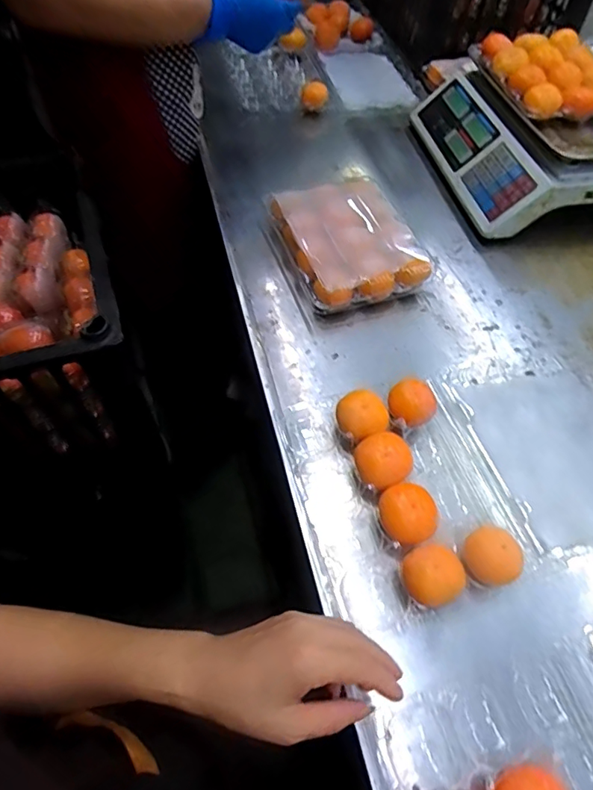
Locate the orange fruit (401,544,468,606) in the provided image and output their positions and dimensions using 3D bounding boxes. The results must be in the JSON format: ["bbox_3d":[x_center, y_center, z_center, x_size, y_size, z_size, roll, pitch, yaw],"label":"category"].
[{"bbox_3d":[0.112,0.155,0.409,0.047,0.044,0.046,1,56,-2],"label":"orange fruit"}]

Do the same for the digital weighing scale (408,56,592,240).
[{"bbox_3d":[0.377,-0.387,0.742,0.311,0.125,0.321,-8,57,-8],"label":"digital weighing scale"}]

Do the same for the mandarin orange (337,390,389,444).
[{"bbox_3d":[0.063,0.027,0.486,0.043,0.047,0.048,-17,59,-13],"label":"mandarin orange"}]

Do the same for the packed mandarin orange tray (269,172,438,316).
[{"bbox_3d":[0.068,-0.204,0.641,0.168,0.063,0.212,-17,59,-13],"label":"packed mandarin orange tray"}]

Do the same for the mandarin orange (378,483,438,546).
[{"bbox_3d":[0.098,0.108,0.433,0.046,0.037,0.050,1,56,-2],"label":"mandarin orange"}]

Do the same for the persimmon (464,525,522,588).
[{"bbox_3d":[0.167,0.141,0.418,0.050,0.034,0.045,-26,61,-18],"label":"persimmon"}]

